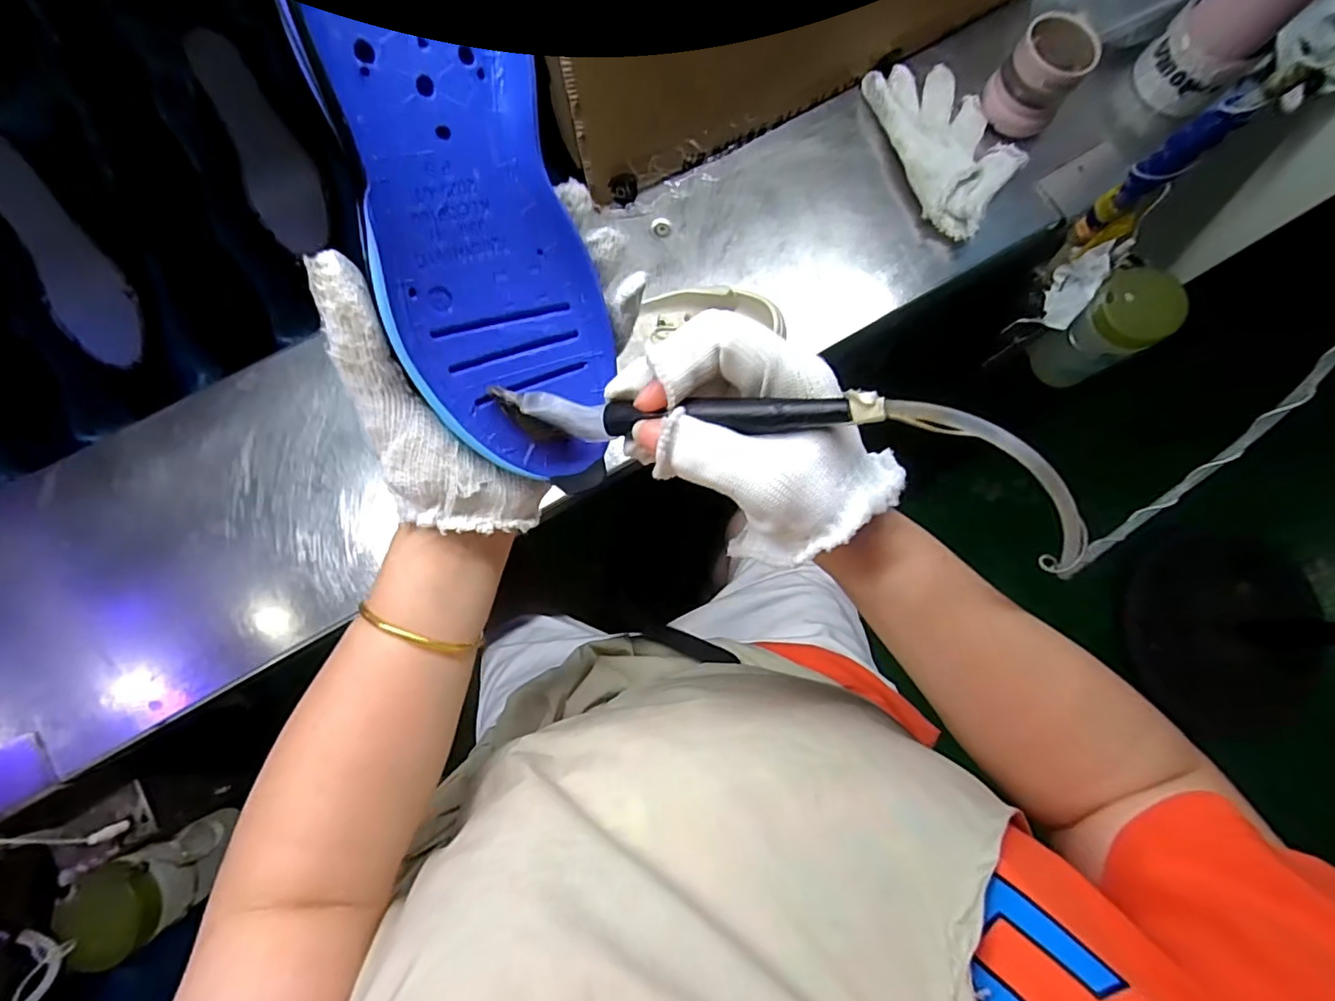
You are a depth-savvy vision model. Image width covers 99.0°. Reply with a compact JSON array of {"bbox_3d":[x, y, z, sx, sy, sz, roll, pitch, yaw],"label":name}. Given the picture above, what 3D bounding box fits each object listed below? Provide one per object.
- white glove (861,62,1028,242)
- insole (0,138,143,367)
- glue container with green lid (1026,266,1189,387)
[{"bbox_3d":[0.261,-0.330,0.529,0.101,0.025,0.178,-21,81,-4],"label":"white glove"},{"bbox_3d":[-0.545,-0.222,0.513,0.057,0.015,0.198,-27,102,-5],"label":"insole"},{"bbox_3d":[0.472,-0.184,0.614,0.089,0.143,0.076,-31,81,-6],"label":"glue container with green lid"}]

